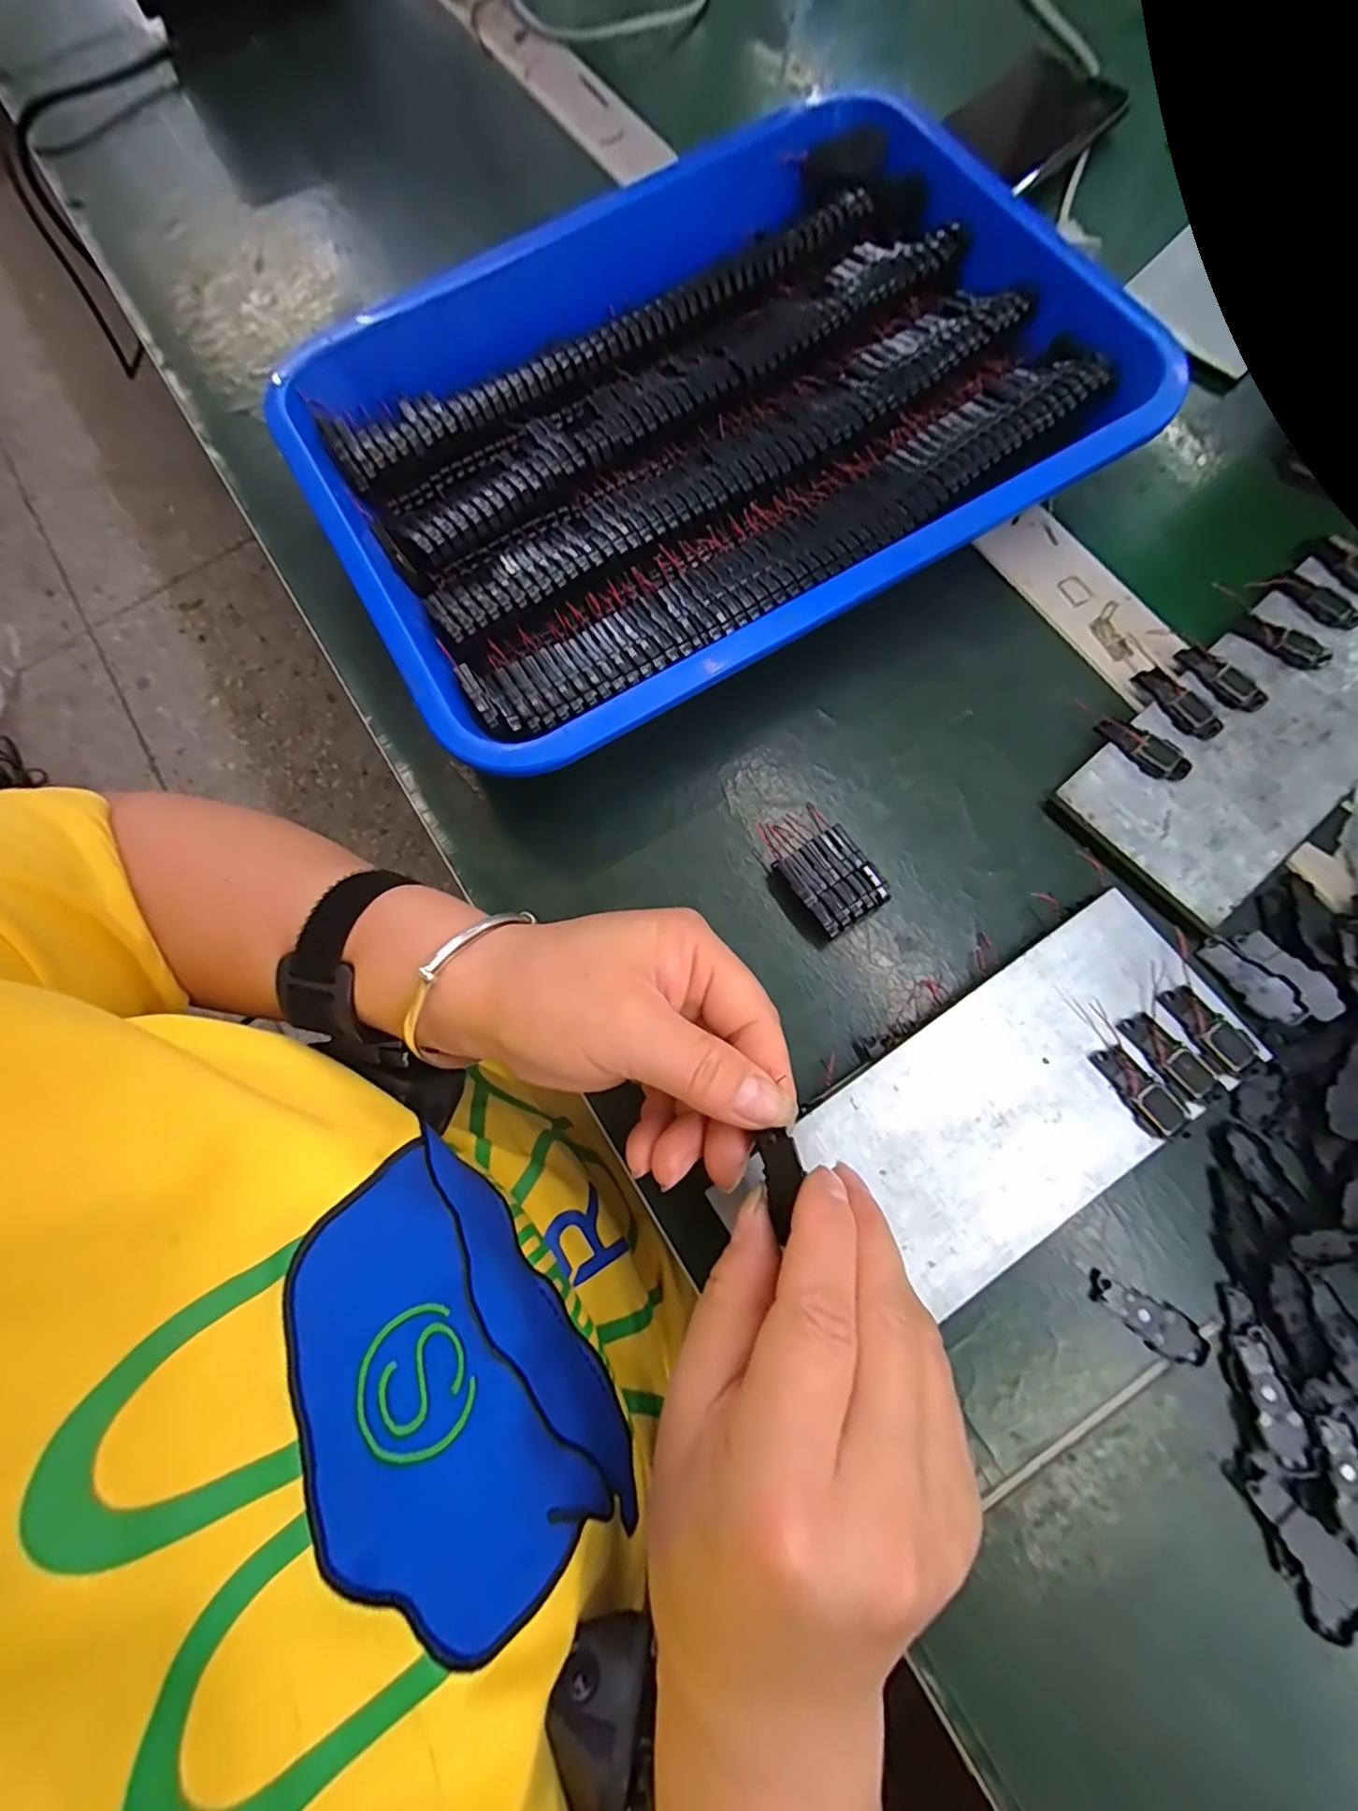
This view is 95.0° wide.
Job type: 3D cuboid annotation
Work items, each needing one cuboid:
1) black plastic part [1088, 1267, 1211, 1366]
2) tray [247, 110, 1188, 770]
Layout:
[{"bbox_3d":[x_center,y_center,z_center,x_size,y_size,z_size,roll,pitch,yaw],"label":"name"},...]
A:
[{"bbox_3d":[0.167,0.147,0.221,0.041,0.004,0.016,30,80,11],"label":"black plastic part"},{"bbox_3d":[0.017,-0.234,0.297,0.373,0.048,0.266,-30,76,-3],"label":"tray"}]

